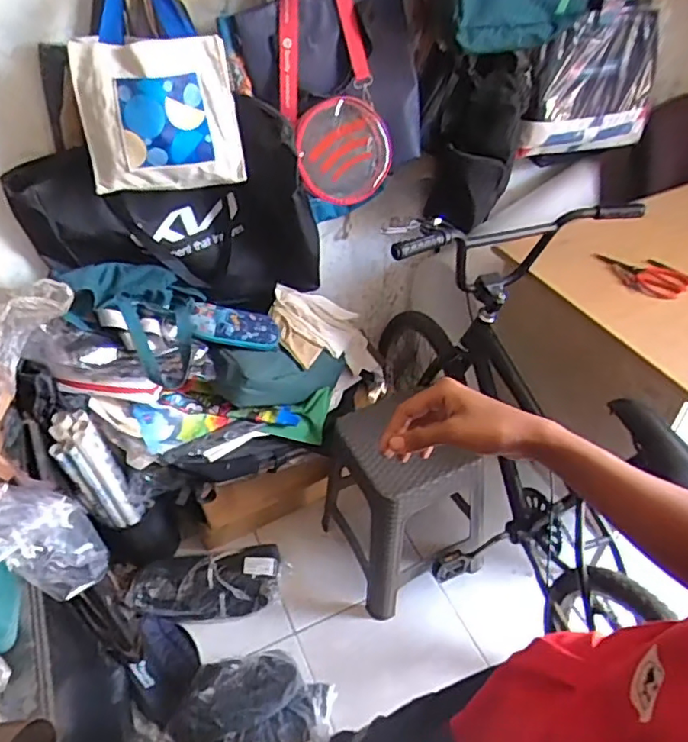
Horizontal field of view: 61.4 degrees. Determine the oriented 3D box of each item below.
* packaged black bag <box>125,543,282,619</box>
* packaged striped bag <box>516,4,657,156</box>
[{"bbox_3d":[-0.359,0.549,1.530,0.365,0.102,0.183,-3,44,-1],"label":"packaged black bag"},{"bbox_3d":[0.657,-0.750,1.525,0.409,0.316,0.083,-19,47,-17],"label":"packaged striped bag"}]

